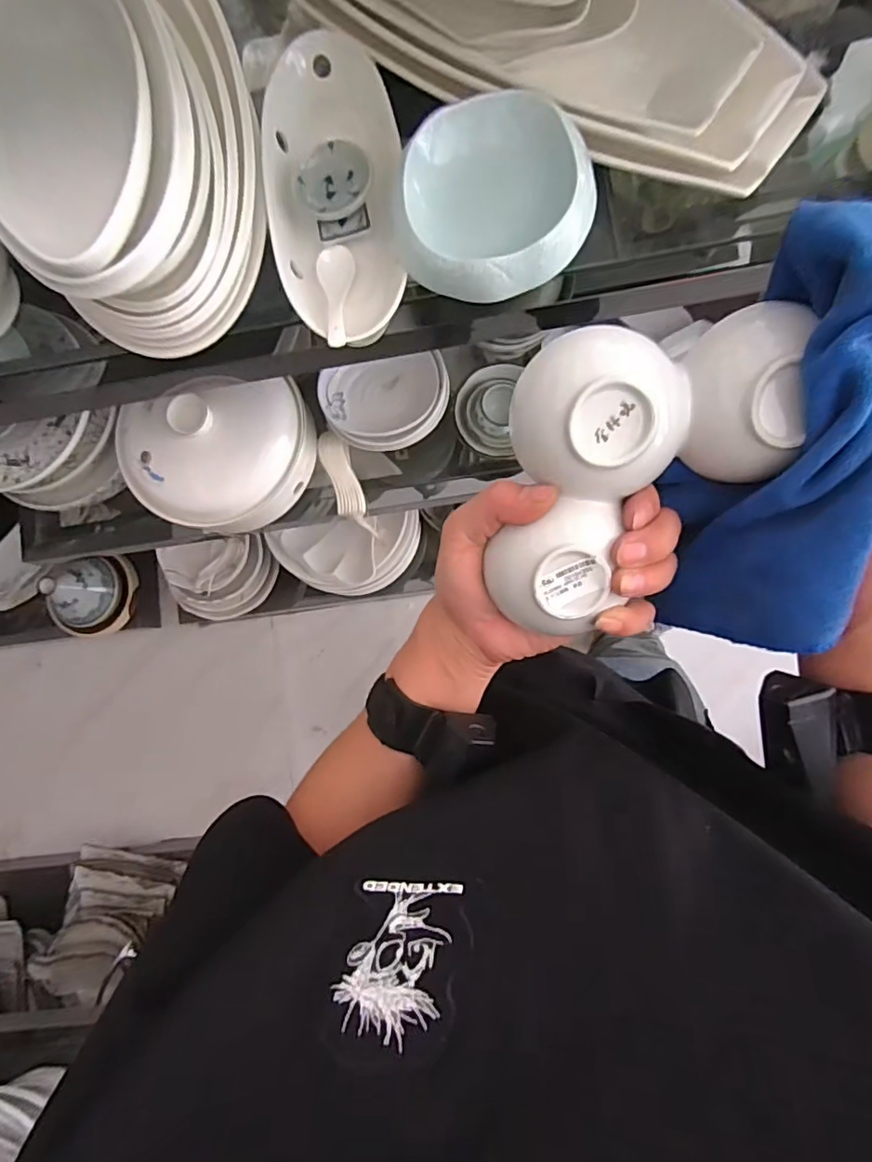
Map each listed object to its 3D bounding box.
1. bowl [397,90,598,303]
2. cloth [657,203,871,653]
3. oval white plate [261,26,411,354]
[{"bbox_3d":[0.055,-0.349,0.520,0.170,0.066,0.160,-1,84,6],"label":"bowl"},{"bbox_3d":[0.178,-0.054,0.260,0.107,0.060,0.197,15,119,7],"label":"cloth"},{"bbox_3d":[-0.103,-0.403,0.580,0.137,0.043,0.342,-7,84,5],"label":"oval white plate"}]

